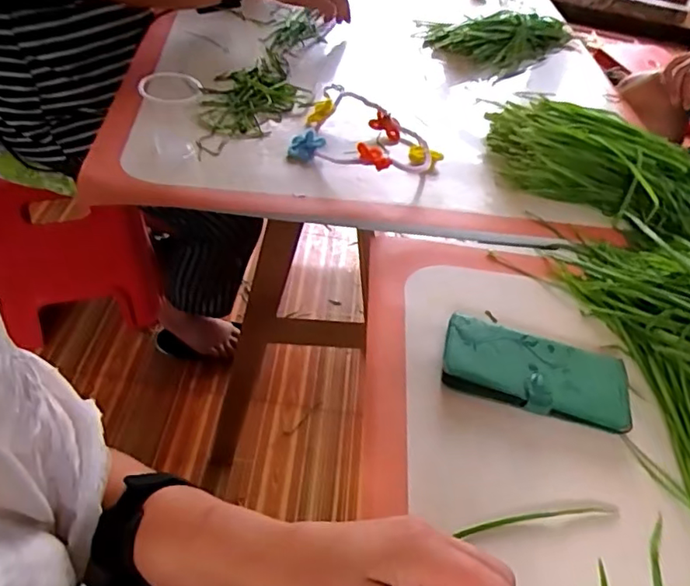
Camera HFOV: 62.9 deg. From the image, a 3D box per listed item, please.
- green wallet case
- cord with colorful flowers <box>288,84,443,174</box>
[{"bbox_3d":[0.168,0.069,0.498,0.161,0.025,0.078,13,46,6],"label":"green wallet case"},{"bbox_3d":[0.030,-0.206,0.709,0.179,0.051,0.176,6,46,-6],"label":"cord with colorful flowers"}]

